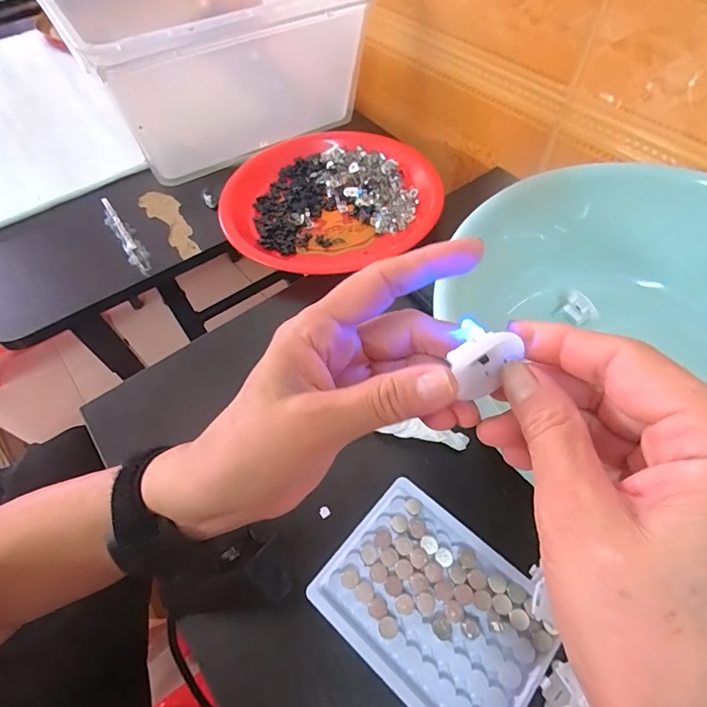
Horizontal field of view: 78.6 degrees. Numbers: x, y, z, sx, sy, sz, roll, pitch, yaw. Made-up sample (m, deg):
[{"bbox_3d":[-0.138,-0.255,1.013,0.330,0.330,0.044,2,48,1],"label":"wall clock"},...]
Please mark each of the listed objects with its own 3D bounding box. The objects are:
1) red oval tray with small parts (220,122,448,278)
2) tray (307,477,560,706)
[{"bbox_3d":[-0.025,-0.169,0.473,0.233,0.034,0.193,-18,58,-8],"label":"red oval tray with small parts"},{"bbox_3d":[0.050,0.153,0.262,0.129,0.006,0.097,36,66,23],"label":"tray"}]

